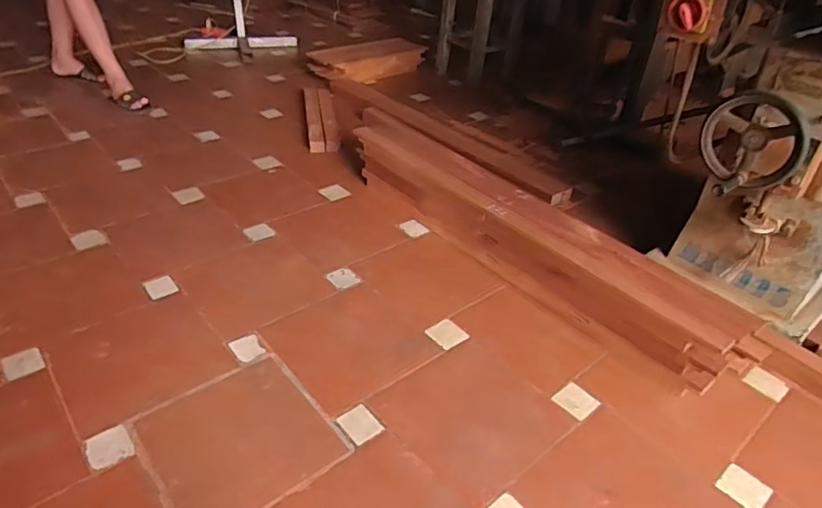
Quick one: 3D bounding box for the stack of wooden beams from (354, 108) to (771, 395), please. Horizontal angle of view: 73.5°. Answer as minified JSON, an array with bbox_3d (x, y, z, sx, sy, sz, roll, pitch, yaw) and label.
[{"bbox_3d":[0.271,-0.077,1.468,0.190,0.141,1.242,-25,44,-35],"label":"stack of wooden beams"}]

